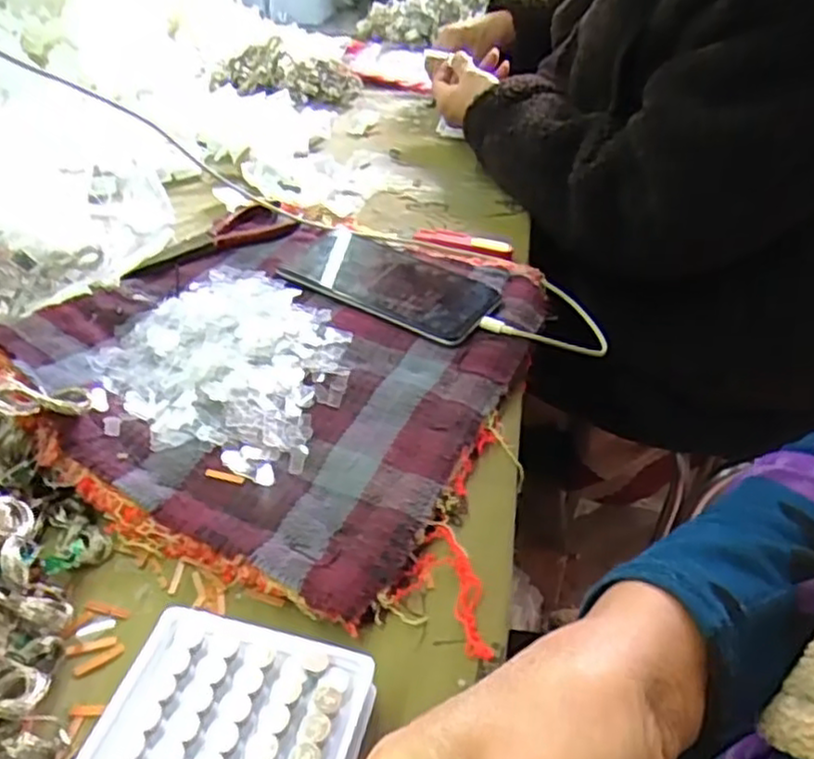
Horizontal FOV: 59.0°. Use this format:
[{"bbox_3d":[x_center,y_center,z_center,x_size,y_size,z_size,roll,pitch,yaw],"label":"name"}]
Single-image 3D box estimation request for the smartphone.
[{"bbox_3d":[-0.010,-0.075,0.534,0.155,0.010,0.085,24,44,25],"label":"smartphone"}]

